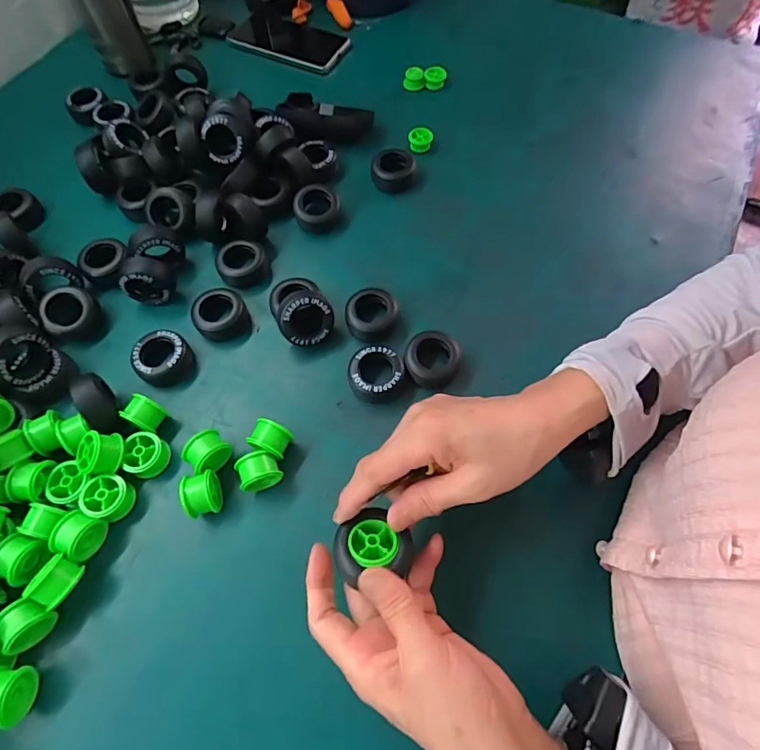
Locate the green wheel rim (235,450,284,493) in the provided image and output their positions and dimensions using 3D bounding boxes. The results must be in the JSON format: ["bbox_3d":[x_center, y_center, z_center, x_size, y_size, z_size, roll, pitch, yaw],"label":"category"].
[{"bbox_3d":[-0.096,0.078,0.369,0.030,0.036,0.027,-33,68,-13],"label":"green wheel rim"}]

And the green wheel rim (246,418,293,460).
[{"bbox_3d":[-0.088,0.054,0.380,0.028,0.034,0.025,20,67,11],"label":"green wheel rim"}]

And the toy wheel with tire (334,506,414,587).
[{"bbox_3d":[-0.005,0.107,0.293,0.048,0.020,0.042,-11,65,-4],"label":"toy wheel with tire"}]

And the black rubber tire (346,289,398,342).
[{"bbox_3d":[-0.009,-0.054,0.437,0.045,0.026,0.052,16,66,9],"label":"black rubber tire"}]

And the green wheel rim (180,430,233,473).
[{"bbox_3d":[-0.139,0.065,0.379,0.028,0.032,0.032,41,72,18],"label":"green wheel rim"}]

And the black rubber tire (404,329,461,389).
[{"bbox_3d":[0.047,-0.013,0.416,0.045,0.028,0.049,-1,65,1],"label":"black rubber tire"}]

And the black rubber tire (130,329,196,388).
[{"bbox_3d":[-0.198,-0.015,0.421,0.047,0.026,0.042,-38,69,-15],"label":"black rubber tire"}]

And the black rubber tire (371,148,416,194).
[{"bbox_3d":[0.015,-0.228,0.513,0.047,0.019,0.050,5,65,4],"label":"black rubber tire"}]

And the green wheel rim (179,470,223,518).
[{"bbox_3d":[-0.139,0.095,0.365,0.027,0.031,0.032,-16,65,-6],"label":"green wheel rim"}]

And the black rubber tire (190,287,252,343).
[{"bbox_3d":[-0.152,-0.057,0.440,0.047,0.025,0.045,-1,65,1],"label":"black rubber tire"}]

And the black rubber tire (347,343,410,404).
[{"bbox_3d":[-0.001,0.000,0.410,0.050,0.024,0.048,9,65,5],"label":"black rubber tire"}]

